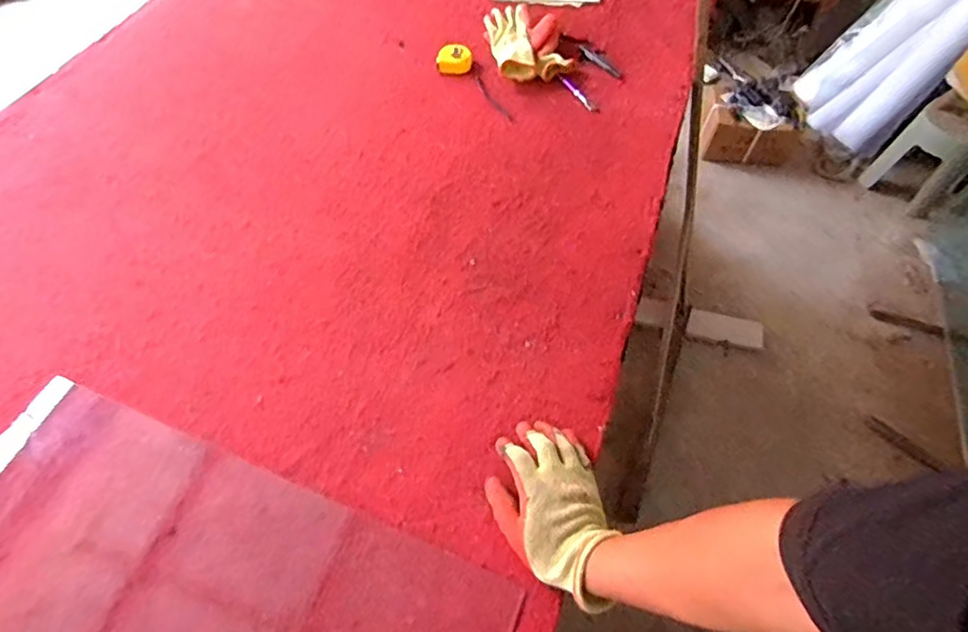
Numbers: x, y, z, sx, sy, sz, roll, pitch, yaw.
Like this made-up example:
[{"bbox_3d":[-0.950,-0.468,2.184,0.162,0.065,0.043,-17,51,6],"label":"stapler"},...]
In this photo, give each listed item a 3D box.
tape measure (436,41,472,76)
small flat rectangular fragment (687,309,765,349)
[{"bbox_3d":[-0.061,-0.527,1.093,0.072,0.030,0.065,-3,58,-1],"label":"tape measure"},{"bbox_3d":[0.794,0.042,1.753,0.270,0.018,0.104,11,58,-8],"label":"small flat rectangular fragment"}]

